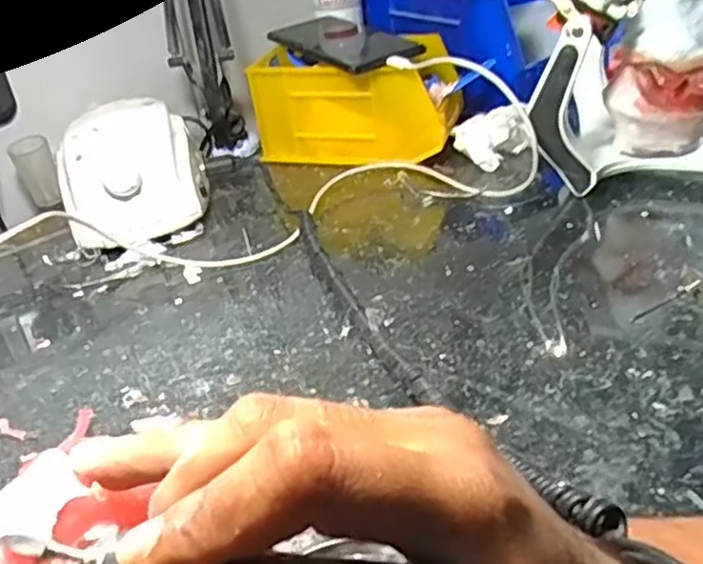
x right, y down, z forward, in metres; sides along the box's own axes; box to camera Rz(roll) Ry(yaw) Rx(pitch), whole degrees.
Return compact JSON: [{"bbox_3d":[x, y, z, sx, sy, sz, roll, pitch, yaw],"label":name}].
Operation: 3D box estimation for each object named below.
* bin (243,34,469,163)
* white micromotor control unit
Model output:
[{"bbox_3d":[0.005,-0.157,0.634,0.177,0.088,0.097,1,34,12],"label":"bin"},{"bbox_3d":[-0.172,-0.086,0.563,0.108,0.081,0.125,-16,34,-14],"label":"white micromotor control unit"}]

